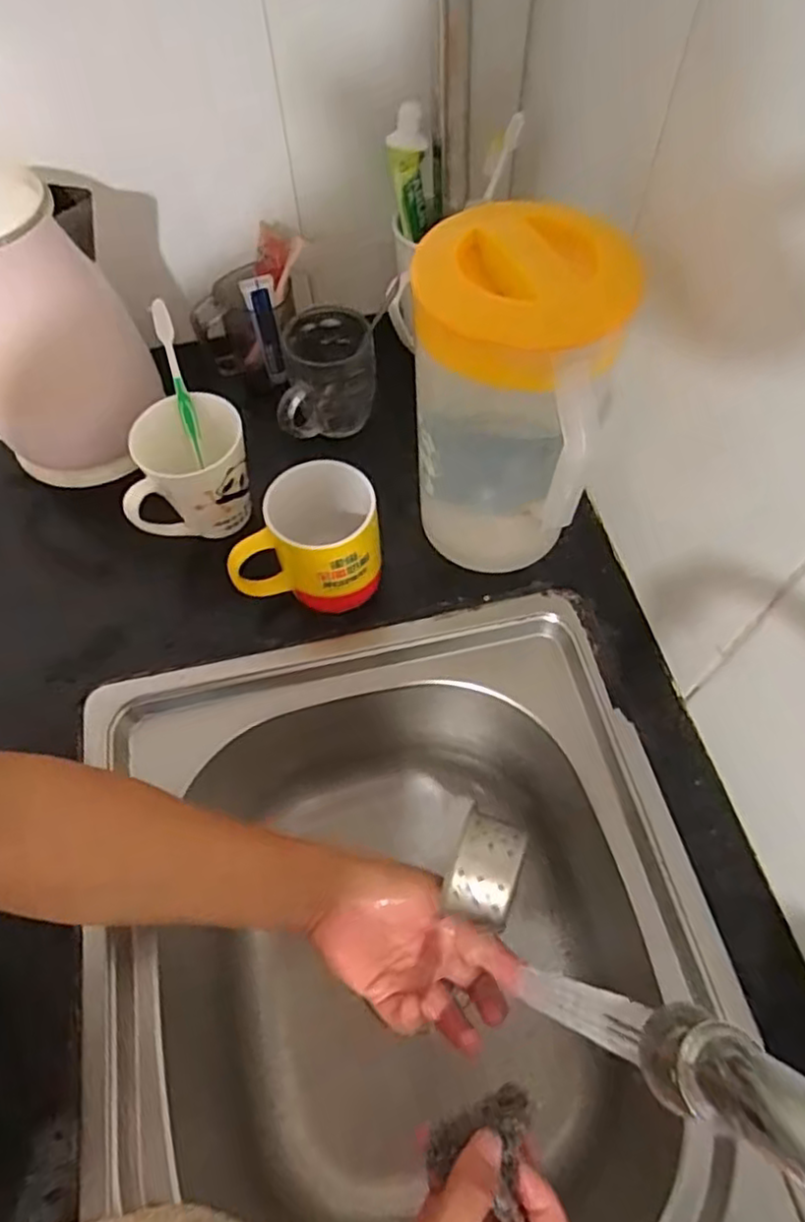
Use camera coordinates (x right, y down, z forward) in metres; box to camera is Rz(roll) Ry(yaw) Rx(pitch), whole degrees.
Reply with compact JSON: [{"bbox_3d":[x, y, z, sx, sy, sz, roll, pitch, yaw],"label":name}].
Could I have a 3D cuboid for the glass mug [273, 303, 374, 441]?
[{"bbox_3d":[-0.073,-0.212,0.615,0.090,0.083,0.080,-17,61,-8],"label":"glass mug"}]

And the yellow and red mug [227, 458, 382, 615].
[{"bbox_3d":[-0.074,-0.050,0.525,0.109,0.093,0.078,-11,61,-4],"label":"yellow and red mug"}]

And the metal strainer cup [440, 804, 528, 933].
[{"bbox_3d":[0.050,0.160,0.420,0.039,0.045,0.055,14,62,10],"label":"metal strainer cup"}]

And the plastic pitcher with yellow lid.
[{"bbox_3d":[0.069,-0.133,0.479,0.116,0.247,0.106,4,61,4],"label":"plastic pitcher with yellow lid"}]

